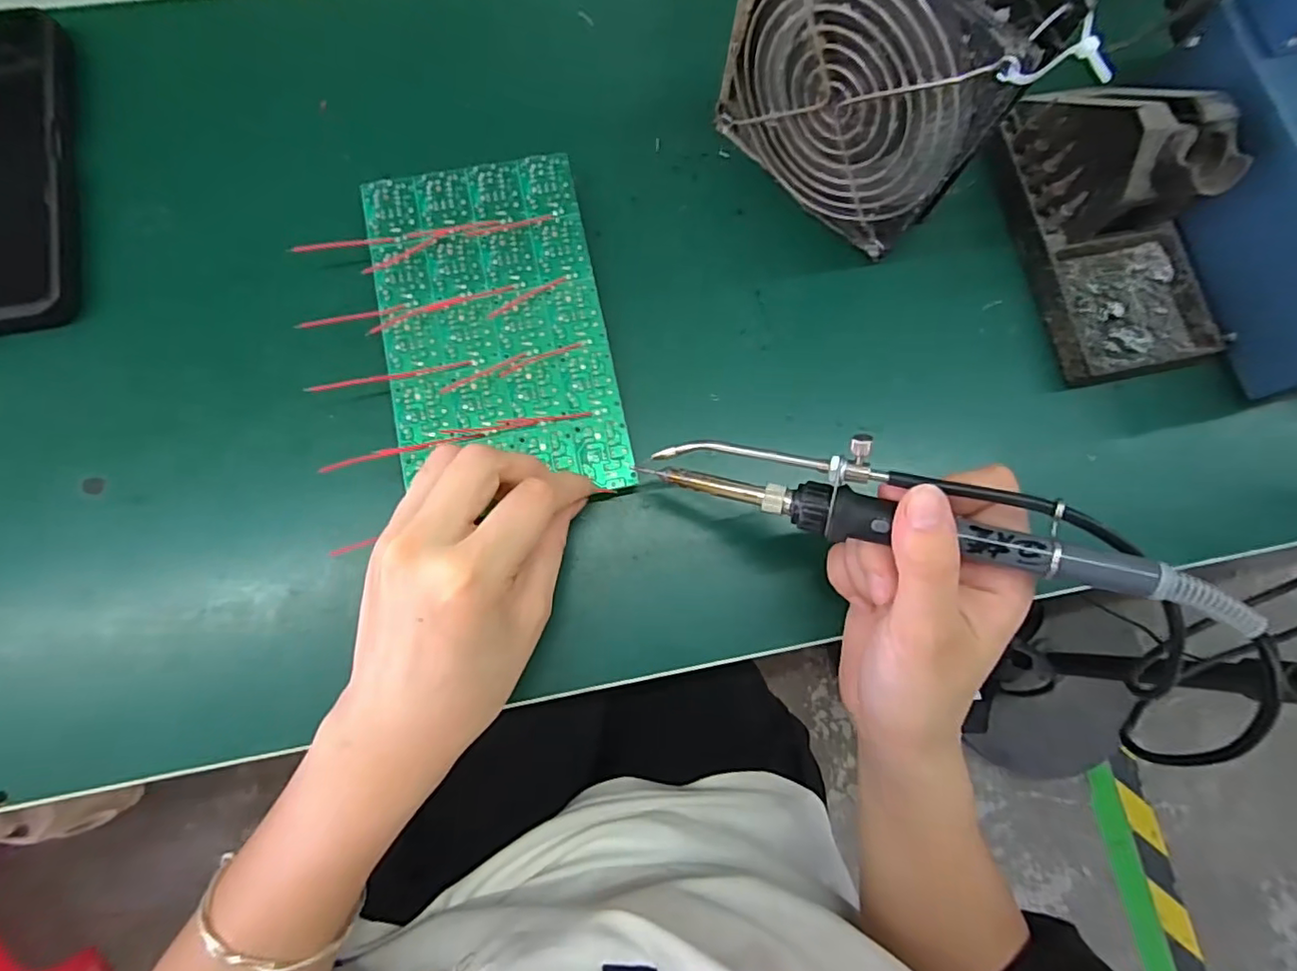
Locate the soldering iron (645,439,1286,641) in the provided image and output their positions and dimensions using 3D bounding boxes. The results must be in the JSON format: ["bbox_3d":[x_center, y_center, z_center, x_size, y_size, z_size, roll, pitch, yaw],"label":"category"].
[{"bbox_3d":[0.097,0.008,0.212,0.200,0.021,0.030,14,80,17],"label":"soldering iron"}]

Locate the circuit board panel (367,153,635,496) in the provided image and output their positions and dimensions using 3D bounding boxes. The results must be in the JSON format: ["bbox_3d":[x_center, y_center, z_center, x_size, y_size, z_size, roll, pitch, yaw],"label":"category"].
[{"bbox_3d":[-0.073,-0.076,0.282,0.100,0.004,0.166,-11,82,-5],"label":"circuit board panel"}]

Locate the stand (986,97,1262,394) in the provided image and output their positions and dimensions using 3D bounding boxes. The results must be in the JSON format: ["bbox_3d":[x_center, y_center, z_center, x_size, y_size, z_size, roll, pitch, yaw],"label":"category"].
[{"bbox_3d":[0.238,-0.133,0.288,0.082,0.067,0.146,-14,81,-5],"label":"stand"}]

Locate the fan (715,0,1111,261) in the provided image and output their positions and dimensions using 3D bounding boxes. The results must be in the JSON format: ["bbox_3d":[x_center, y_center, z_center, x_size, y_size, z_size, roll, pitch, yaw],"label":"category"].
[{"bbox_3d":[0.097,-0.178,0.262,0.127,0.120,0.045,43,80,5],"label":"fan"}]

